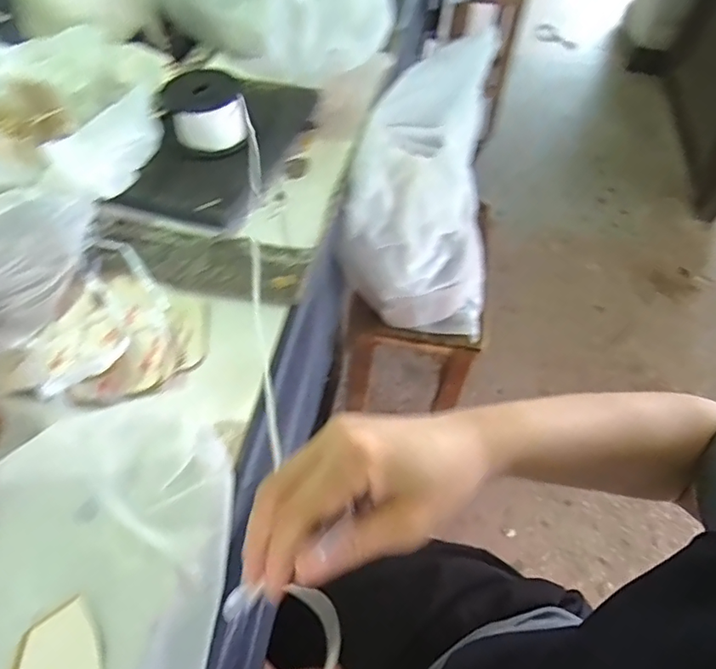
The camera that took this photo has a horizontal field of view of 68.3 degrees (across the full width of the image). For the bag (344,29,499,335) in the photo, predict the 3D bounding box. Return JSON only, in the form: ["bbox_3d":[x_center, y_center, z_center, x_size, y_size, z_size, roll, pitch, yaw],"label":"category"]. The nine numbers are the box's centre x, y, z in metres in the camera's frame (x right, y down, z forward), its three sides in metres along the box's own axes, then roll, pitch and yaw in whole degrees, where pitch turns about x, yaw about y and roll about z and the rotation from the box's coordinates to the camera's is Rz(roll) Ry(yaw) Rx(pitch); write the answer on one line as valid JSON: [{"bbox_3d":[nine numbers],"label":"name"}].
[{"bbox_3d":[0.101,-0.173,0.718,0.210,0.343,0.178,14,55,7],"label":"bag"}]

